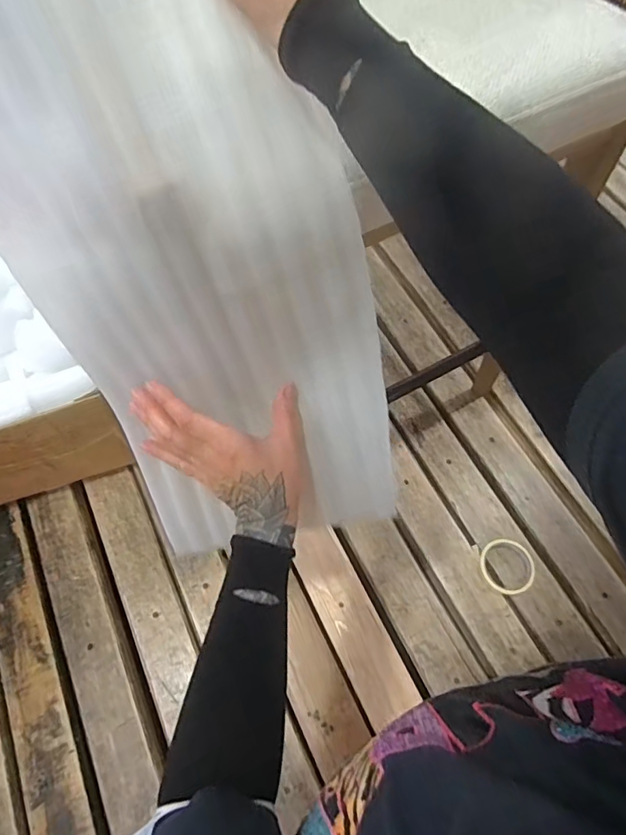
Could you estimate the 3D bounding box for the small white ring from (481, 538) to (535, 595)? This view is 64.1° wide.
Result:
[{"bbox_3d":[0.337,0.257,0.867,0.089,0.012,0.092,0,64,1],"label":"small white ring"}]

